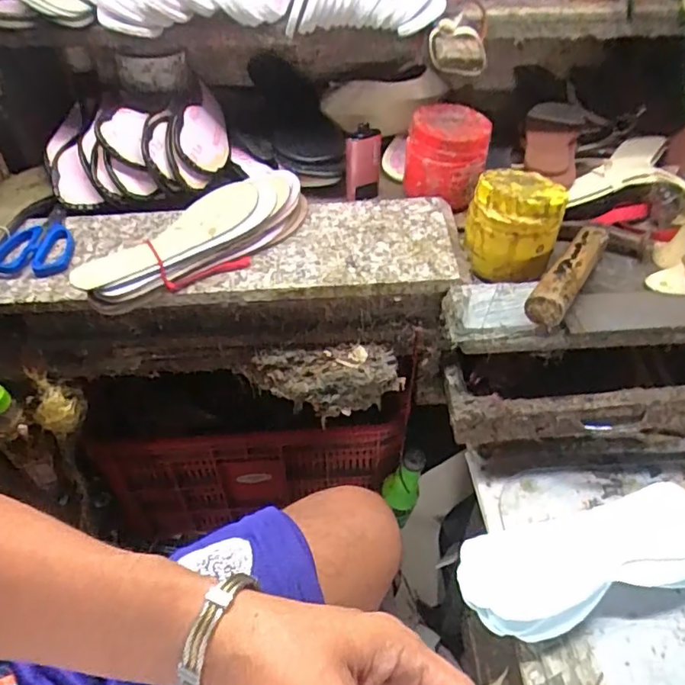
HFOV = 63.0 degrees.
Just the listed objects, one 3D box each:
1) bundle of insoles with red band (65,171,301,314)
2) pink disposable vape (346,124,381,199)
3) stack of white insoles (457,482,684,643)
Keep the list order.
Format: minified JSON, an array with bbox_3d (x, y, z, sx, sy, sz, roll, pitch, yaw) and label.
[{"bbox_3d":[-0.147,-0.116,0.614,0.100,0.036,0.272,29,52,26],"label":"bundle of insoles with red band"},{"bbox_3d":[0.026,-0.223,0.714,0.043,0.098,0.031,0,45,1],"label":"pink disposable vape"},{"bbox_3d":[0.240,0.204,0.531,0.267,0.034,0.096,-13,46,-12],"label":"stack of white insoles"}]

